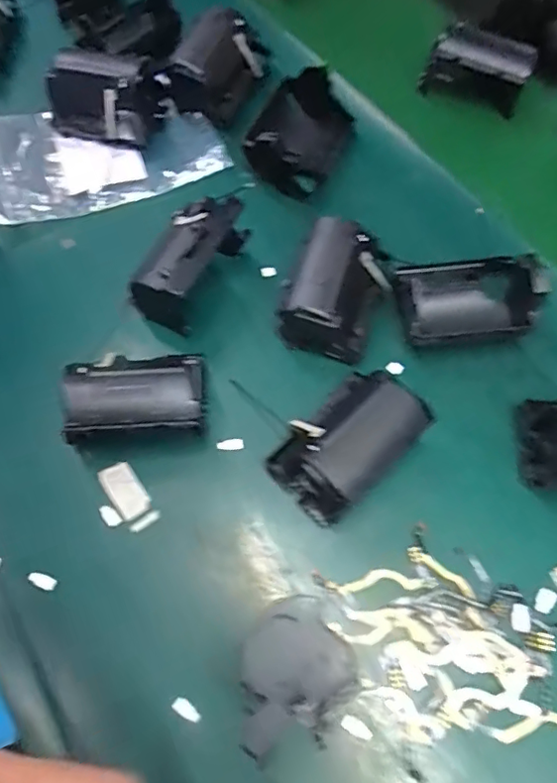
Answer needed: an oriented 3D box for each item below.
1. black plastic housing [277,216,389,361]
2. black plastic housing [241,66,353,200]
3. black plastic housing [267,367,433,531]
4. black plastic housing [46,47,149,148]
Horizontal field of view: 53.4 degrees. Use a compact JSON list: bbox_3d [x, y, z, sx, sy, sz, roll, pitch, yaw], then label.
[{"bbox_3d":[0.032,-0.056,0.303,0.051,0.042,0.072,23,67,9],"label":"black plastic housing"},{"bbox_3d":[0.016,-0.166,0.356,0.055,0.033,0.077,22,67,9],"label":"black plastic housing"},{"bbox_3d":[0.034,0.025,0.268,0.046,0.041,0.069,42,72,17],"label":"black plastic housing"},{"bbox_3d":[-0.117,-0.196,0.368,0.069,0.040,0.046,20,67,8],"label":"black plastic housing"}]

